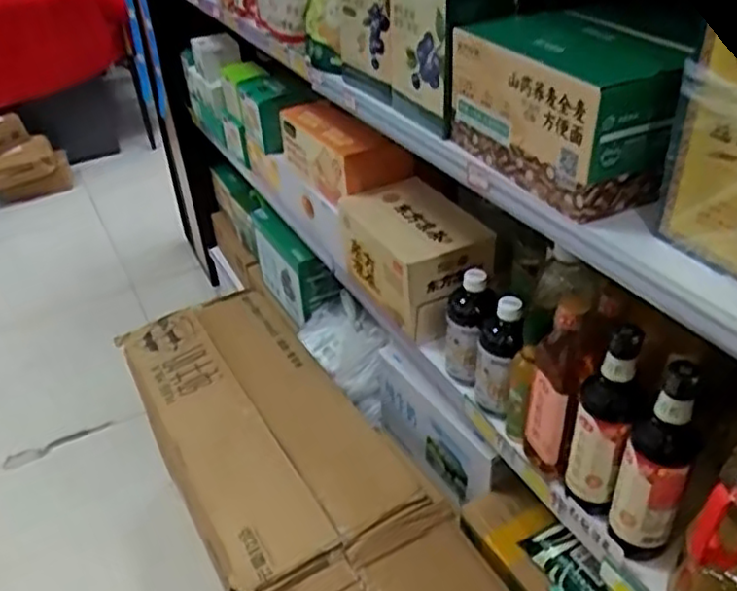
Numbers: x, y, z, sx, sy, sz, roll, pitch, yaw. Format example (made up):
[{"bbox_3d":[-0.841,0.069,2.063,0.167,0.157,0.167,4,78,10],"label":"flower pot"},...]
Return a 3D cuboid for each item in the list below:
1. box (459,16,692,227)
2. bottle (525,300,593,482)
[{"bbox_3d":[0.187,-0.195,0.720,0.118,0.123,0.248,-15,38,-14],"label":"box"},{"bbox_3d":[0.215,0.110,0.792,0.059,0.226,0.060,8,39,17],"label":"bottle"}]

